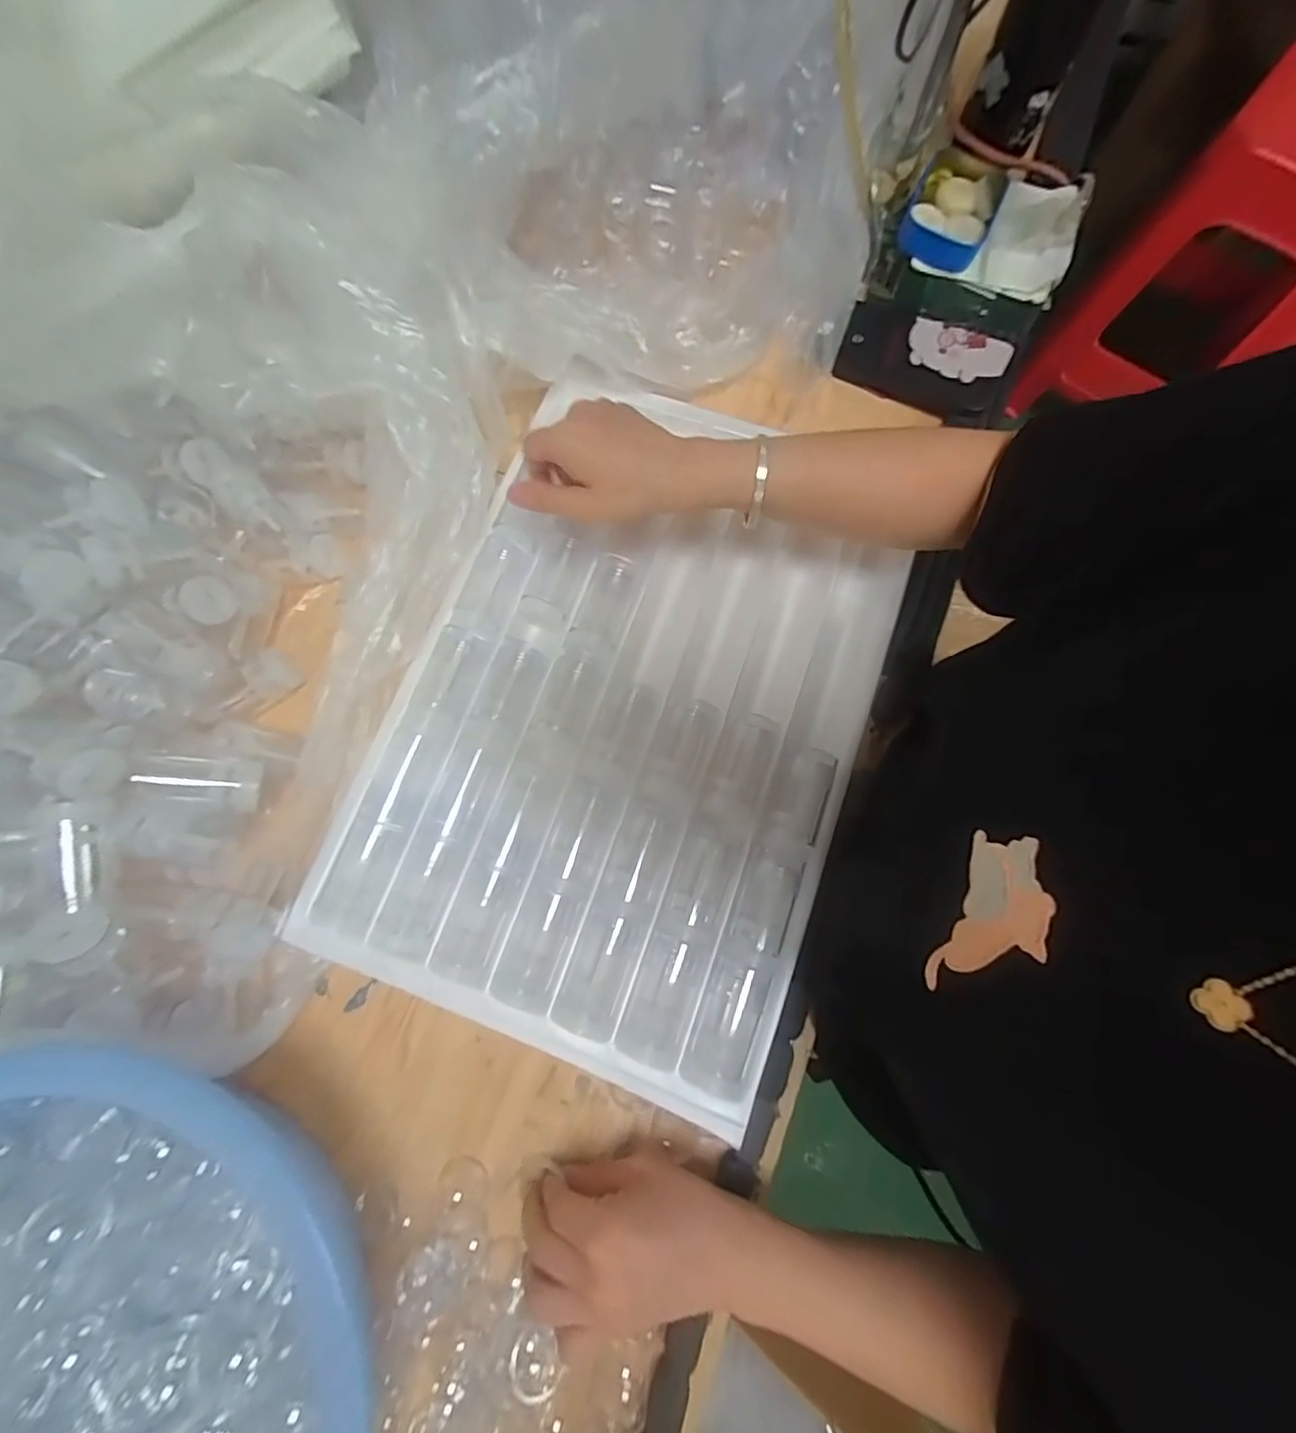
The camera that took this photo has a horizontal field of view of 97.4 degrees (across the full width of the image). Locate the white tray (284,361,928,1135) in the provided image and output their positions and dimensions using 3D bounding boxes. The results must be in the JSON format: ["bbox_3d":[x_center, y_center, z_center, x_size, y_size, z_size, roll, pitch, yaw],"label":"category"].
[{"bbox_3d":[-0.010,-0.021,0.413,0.320,0.034,0.488,20,80,4],"label":"white tray"}]

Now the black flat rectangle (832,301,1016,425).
[{"bbox_3d":[0.241,-0.317,0.502,0.134,0.015,0.081,27,88,12],"label":"black flat rectangle"}]

